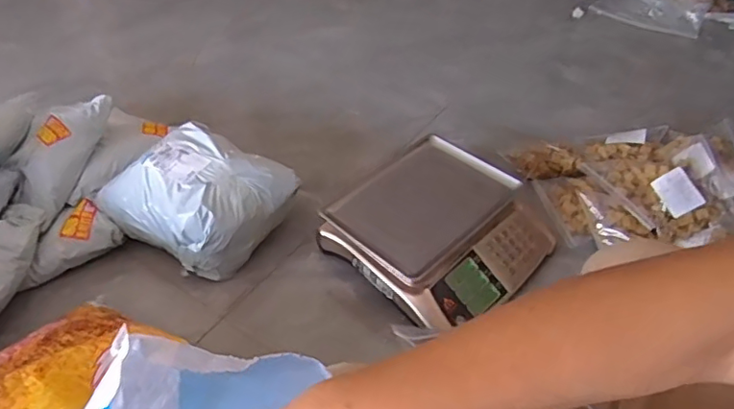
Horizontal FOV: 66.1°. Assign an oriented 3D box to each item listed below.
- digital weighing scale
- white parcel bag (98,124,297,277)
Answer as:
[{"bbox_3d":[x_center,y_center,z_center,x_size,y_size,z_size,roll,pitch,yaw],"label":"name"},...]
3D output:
[{"bbox_3d":[0.139,0.041,1.071,0.339,0.107,0.342,33,54,30],"label":"digital weighing scale"},{"bbox_3d":[-0.330,-0.014,1.121,0.327,0.165,0.249,18,48,19],"label":"white parcel bag"}]

